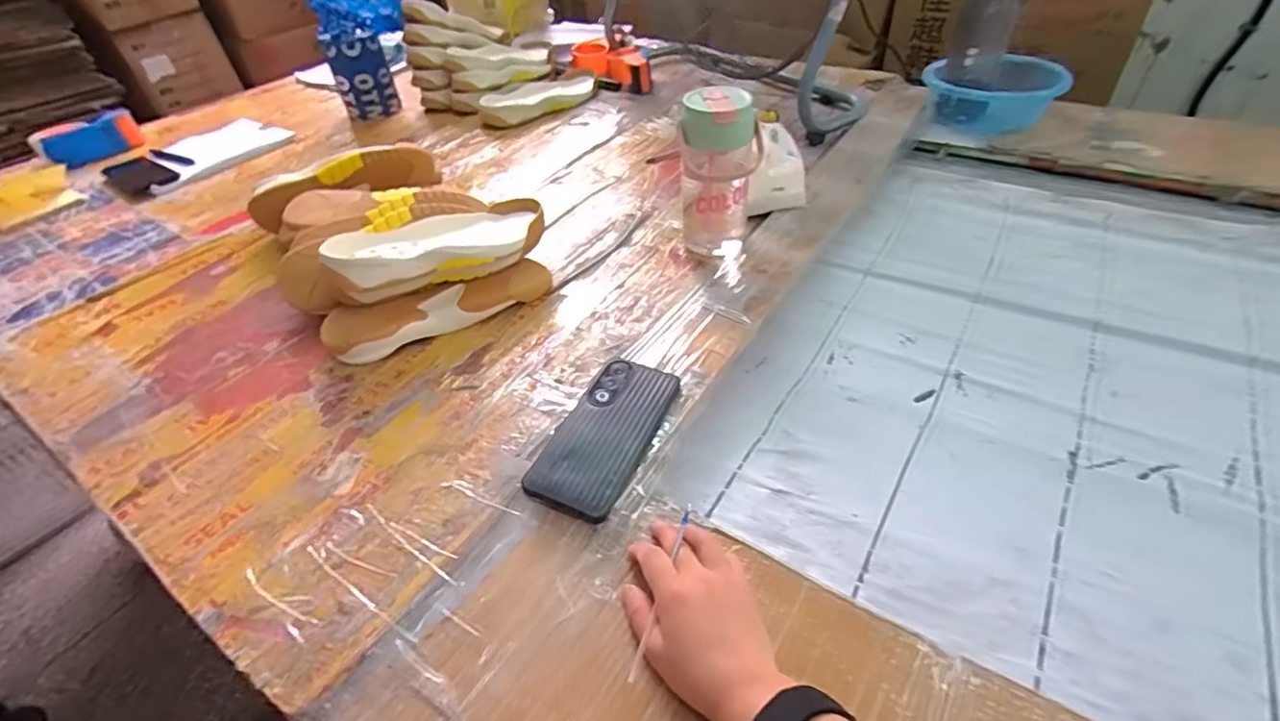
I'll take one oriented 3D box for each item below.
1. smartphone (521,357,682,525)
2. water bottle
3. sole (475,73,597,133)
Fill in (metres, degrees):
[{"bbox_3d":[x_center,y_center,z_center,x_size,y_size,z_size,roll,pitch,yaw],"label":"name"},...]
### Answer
[{"bbox_3d":[-0.029,0.062,0.520,0.077,0.014,0.164,20,49,17],"label":"smartphone"},{"bbox_3d":[0.093,-0.215,0.688,0.087,0.172,0.068,3,42,6],"label":"water bottle"},{"bbox_3d":[-0.189,-0.520,1.162,0.107,0.033,0.267,31,51,32],"label":"sole"}]

